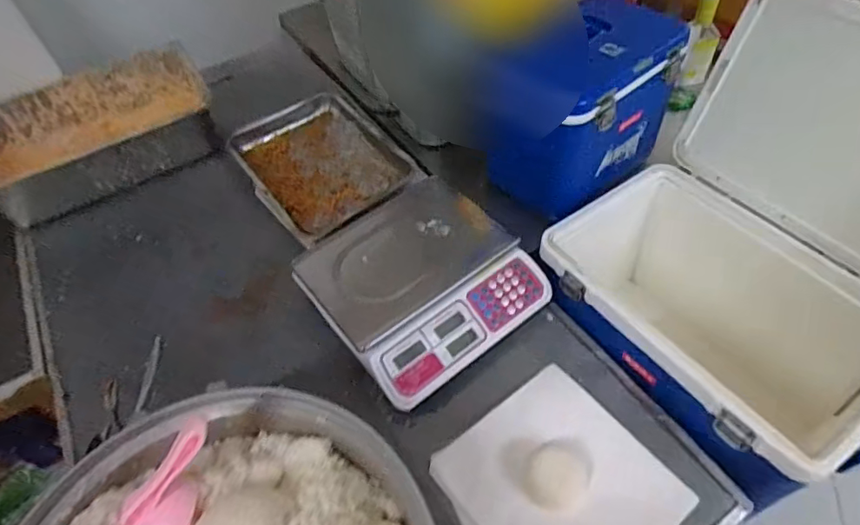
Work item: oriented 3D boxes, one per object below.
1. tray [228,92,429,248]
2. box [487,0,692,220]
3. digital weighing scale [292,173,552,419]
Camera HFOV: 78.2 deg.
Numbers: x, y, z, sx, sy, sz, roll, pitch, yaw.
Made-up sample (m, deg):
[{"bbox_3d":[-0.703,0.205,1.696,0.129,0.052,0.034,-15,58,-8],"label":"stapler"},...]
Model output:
[{"bbox_3d":[-0.235,-0.219,1.148,0.295,0.065,0.440,-31,55,-18],"label":"tray"},{"bbox_3d":[0.254,-0.280,0.969,0.279,0.243,0.230,-34,56,-20],"label":"box"},{"bbox_3d":[-0.015,0.033,0.892,0.321,0.100,0.309,-35,57,-20],"label":"digital weighing scale"}]

